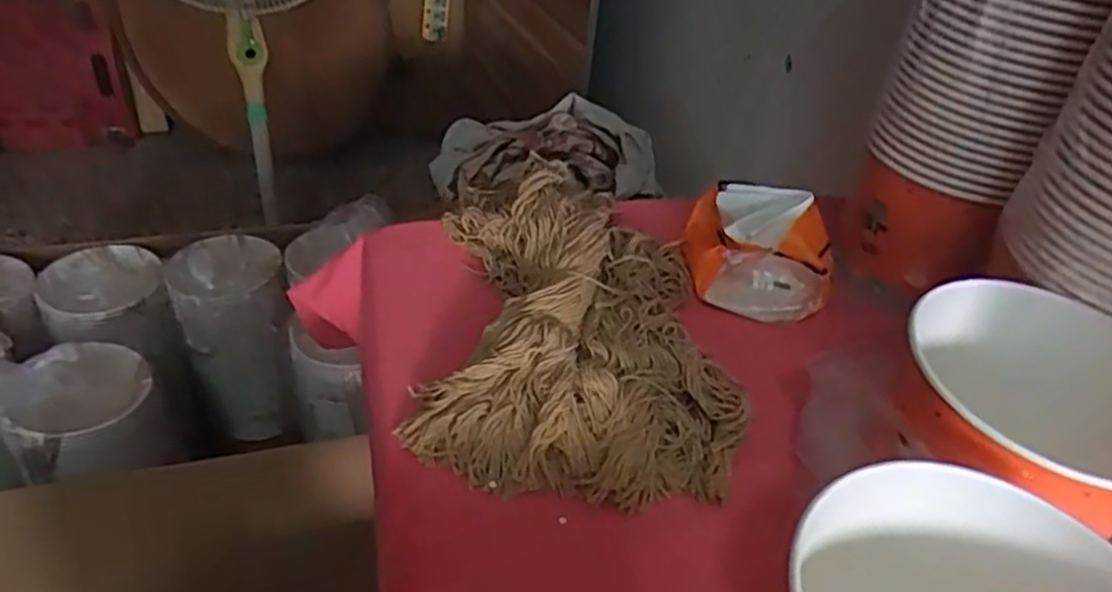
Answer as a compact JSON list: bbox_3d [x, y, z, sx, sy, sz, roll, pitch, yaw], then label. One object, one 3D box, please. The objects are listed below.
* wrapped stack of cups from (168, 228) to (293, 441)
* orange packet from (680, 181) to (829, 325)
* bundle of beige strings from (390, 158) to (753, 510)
[{"bbox_3d":[-0.498,0.071,1.188,0.154,0.277,0.172,-10,41,-19],"label":"wrapped stack of cups"},{"bbox_3d":[0.181,-0.051,0.672,0.113,0.078,0.133,6,38,-1],"label":"orange packet"},{"bbox_3d":[0.017,0.007,0.601,0.231,0.054,0.347,5,38,-2],"label":"bundle of beige strings"}]

